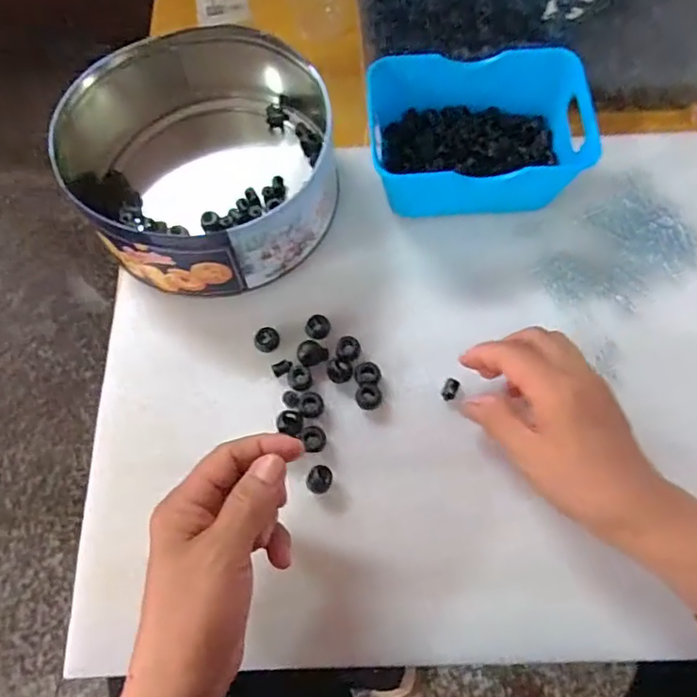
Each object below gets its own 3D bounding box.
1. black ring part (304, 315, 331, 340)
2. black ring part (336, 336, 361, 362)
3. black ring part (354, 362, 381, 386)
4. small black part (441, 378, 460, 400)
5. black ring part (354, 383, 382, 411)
[{"bbox_3d":[-0.022,-0.016,0.400,0.017,0.004,0.018,-1,69,2],"label":"black ring part"},{"bbox_3d":[0.000,0.000,0.399,0.016,0.005,0.018,3,69,4],"label":"black ring part"},{"bbox_3d":[0.013,0.017,0.389,0.018,0.007,0.015,-5,69,1],"label":"black ring part"},{"bbox_3d":[0.069,0.027,0.386,0.010,0.004,0.015,26,72,12],"label":"small black part"},{"bbox_3d":[0.014,0.033,0.384,0.017,0.007,0.018,-1,69,2],"label":"black ring part"}]

